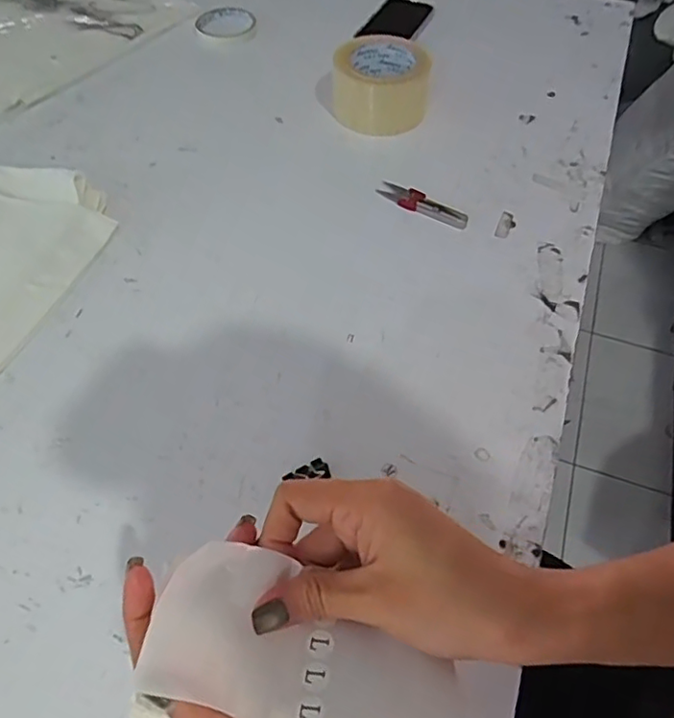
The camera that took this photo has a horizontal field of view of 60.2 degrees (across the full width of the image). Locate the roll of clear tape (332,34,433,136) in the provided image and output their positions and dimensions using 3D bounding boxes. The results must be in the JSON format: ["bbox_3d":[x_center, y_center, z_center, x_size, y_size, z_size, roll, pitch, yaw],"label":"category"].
[{"bbox_3d":[0.052,-0.325,0.690,0.111,0.065,0.100,8,55,4],"label":"roll of clear tape"}]

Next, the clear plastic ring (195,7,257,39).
[{"bbox_3d":[-0.154,-0.470,0.811,0.074,0.011,0.079,1,55,-1],"label":"clear plastic ring"}]

